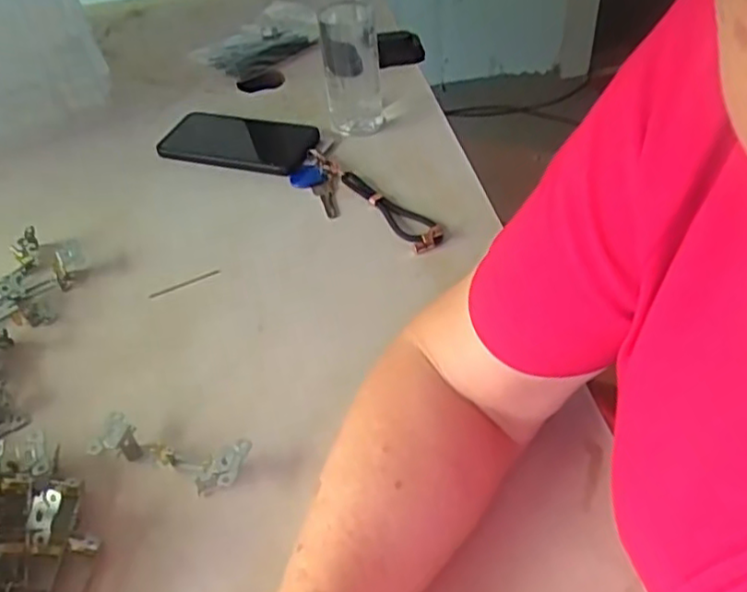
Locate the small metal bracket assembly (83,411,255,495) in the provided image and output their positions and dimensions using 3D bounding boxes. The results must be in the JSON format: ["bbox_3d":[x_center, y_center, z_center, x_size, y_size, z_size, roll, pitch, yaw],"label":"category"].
[{"bbox_3d":[-0.132,0.105,0.438,0.102,0.027,0.031,9,49,14],"label":"small metal bracket assembly"}]

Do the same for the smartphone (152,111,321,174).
[{"bbox_3d":[-0.142,-0.166,0.709,0.170,0.015,0.088,12,50,17],"label":"smartphone"}]

